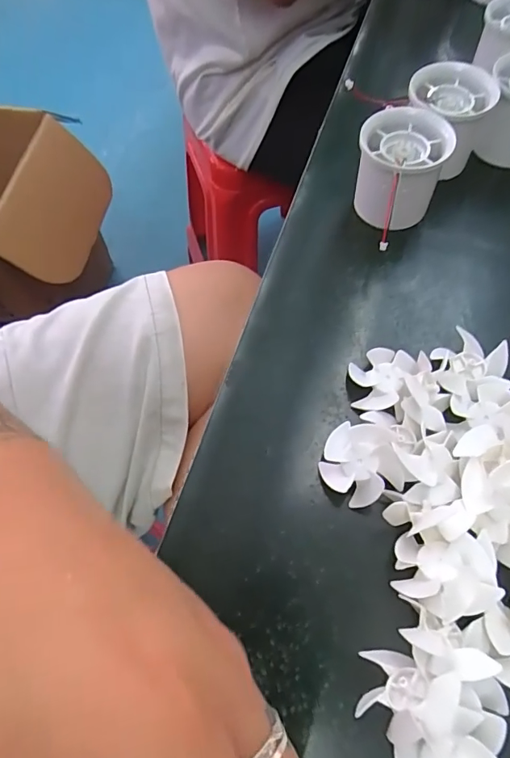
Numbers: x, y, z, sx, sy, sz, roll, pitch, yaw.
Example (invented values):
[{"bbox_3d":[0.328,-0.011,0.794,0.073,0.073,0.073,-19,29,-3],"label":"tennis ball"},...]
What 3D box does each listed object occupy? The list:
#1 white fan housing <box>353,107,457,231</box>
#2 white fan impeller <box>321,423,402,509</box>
[{"bbox_3d":[0.090,-0.128,0.303,0.052,0.055,0.059,16,64,10],"label":"white fan housing"},{"bbox_3d":[0.053,0.043,0.237,0.037,0.022,0.037,-4,62,0],"label":"white fan impeller"}]

